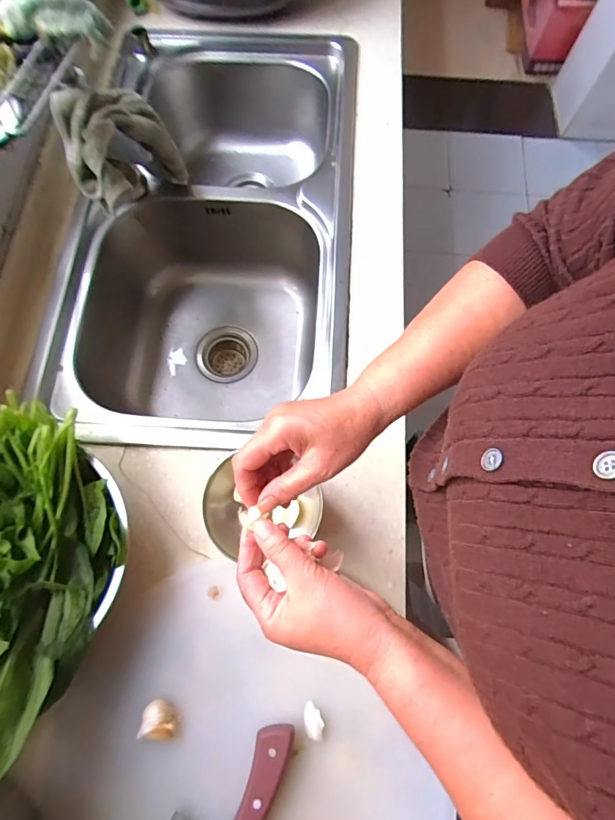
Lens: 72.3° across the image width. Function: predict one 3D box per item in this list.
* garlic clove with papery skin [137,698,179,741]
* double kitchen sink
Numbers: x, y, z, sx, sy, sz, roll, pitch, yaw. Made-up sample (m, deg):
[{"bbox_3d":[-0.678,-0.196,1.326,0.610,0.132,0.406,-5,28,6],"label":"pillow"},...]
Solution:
[{"bbox_3d":[-0.144,0.301,0.411,0.034,0.023,0.031,3,72,0],"label":"garlic clove with papery skin"},{"bbox_3d":[-0.145,-0.286,0.719,0.404,0.229,0.739,3,72,0],"label":"double kitchen sink"}]

